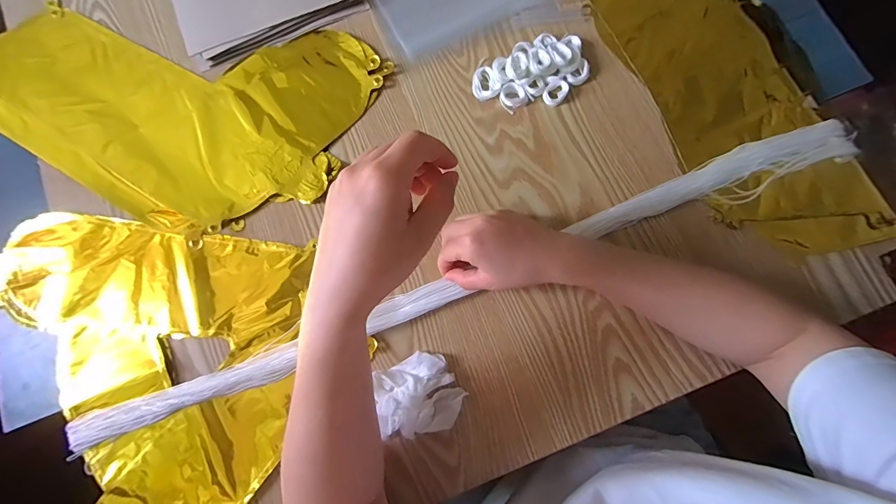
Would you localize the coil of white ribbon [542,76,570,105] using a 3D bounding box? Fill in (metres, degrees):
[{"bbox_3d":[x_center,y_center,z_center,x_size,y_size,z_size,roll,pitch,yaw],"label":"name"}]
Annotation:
[{"bbox_3d":[0.117,-0.173,0.422,0.025,0.007,0.032,18,79,5],"label":"coil of white ribbon"}]

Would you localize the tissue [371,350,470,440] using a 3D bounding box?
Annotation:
[{"bbox_3d":[-0.027,0.133,0.361,0.077,0.021,0.070,-13,78,-1],"label":"tissue"}]

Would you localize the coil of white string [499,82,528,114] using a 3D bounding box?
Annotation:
[{"bbox_3d":[0.071,-0.169,0.421,0.028,0.009,0.029,0,78,1],"label":"coil of white string"}]

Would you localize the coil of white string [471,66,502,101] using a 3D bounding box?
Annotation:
[{"bbox_3d":[0.039,-0.185,0.427,0.029,0.006,0.038,-26,79,-4],"label":"coil of white string"}]

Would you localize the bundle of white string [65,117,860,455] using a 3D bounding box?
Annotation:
[{"bbox_3d":[0.035,0.026,0.383,0.821,0.022,0.042,-22,79,-3],"label":"bundle of white string"}]

